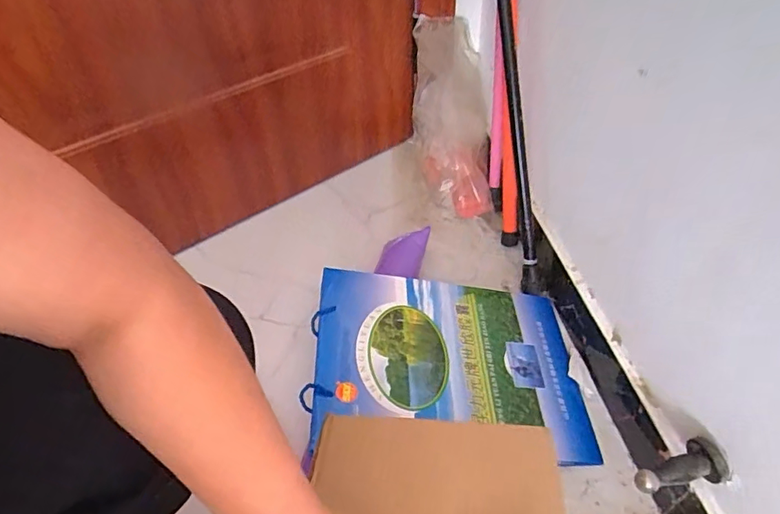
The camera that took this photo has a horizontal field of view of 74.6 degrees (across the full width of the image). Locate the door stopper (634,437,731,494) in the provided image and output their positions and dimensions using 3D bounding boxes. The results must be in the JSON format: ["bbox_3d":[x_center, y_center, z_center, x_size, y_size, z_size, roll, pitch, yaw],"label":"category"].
[{"bbox_3d":[0.268,0.197,0.476,0.079,0.035,0.038,-20,45,5],"label":"door stopper"}]

